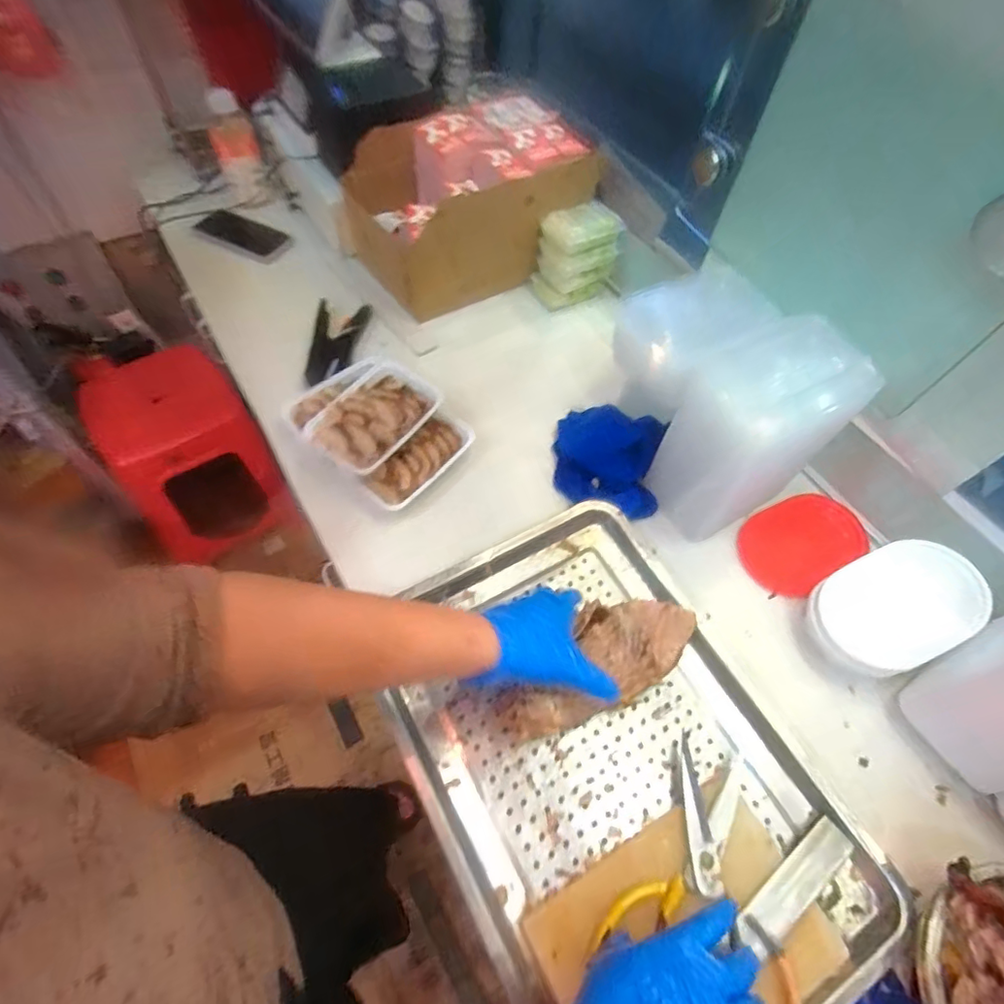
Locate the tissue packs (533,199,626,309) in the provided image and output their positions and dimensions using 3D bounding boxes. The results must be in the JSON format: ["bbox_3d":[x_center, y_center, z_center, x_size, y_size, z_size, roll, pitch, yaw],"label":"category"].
[{"bbox_3d":[0.119,-0.395,0.867,0.126,0.125,0.081,-29,66,-19],"label":"tissue packs"}]

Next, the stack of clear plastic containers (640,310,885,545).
[{"bbox_3d":[0.283,-0.079,0.639,0.164,0.231,0.126,-24,64,-16],"label":"stack of clear plastic containers"}]

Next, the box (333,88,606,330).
[{"bbox_3d":[-0.056,-0.475,0.863,0.346,0.192,0.213,-23,64,-16],"label":"box"}]

